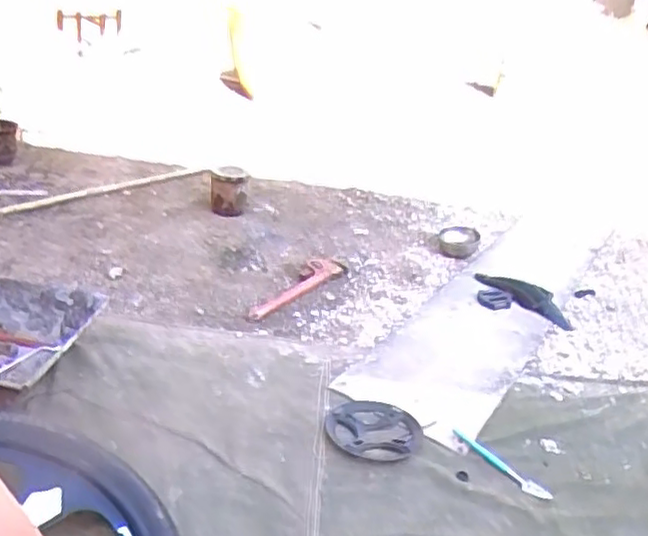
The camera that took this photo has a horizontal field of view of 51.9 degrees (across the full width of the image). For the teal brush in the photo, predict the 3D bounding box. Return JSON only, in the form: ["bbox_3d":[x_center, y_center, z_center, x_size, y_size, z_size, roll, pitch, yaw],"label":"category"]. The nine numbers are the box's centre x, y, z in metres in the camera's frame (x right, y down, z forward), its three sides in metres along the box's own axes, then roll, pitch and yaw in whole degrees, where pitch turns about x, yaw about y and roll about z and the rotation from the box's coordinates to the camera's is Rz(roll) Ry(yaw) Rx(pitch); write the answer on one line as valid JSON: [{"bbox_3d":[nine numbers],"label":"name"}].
[{"bbox_3d":[0.306,0.342,1.156,0.190,0.012,0.025,34,37,23],"label":"teal brush"}]

